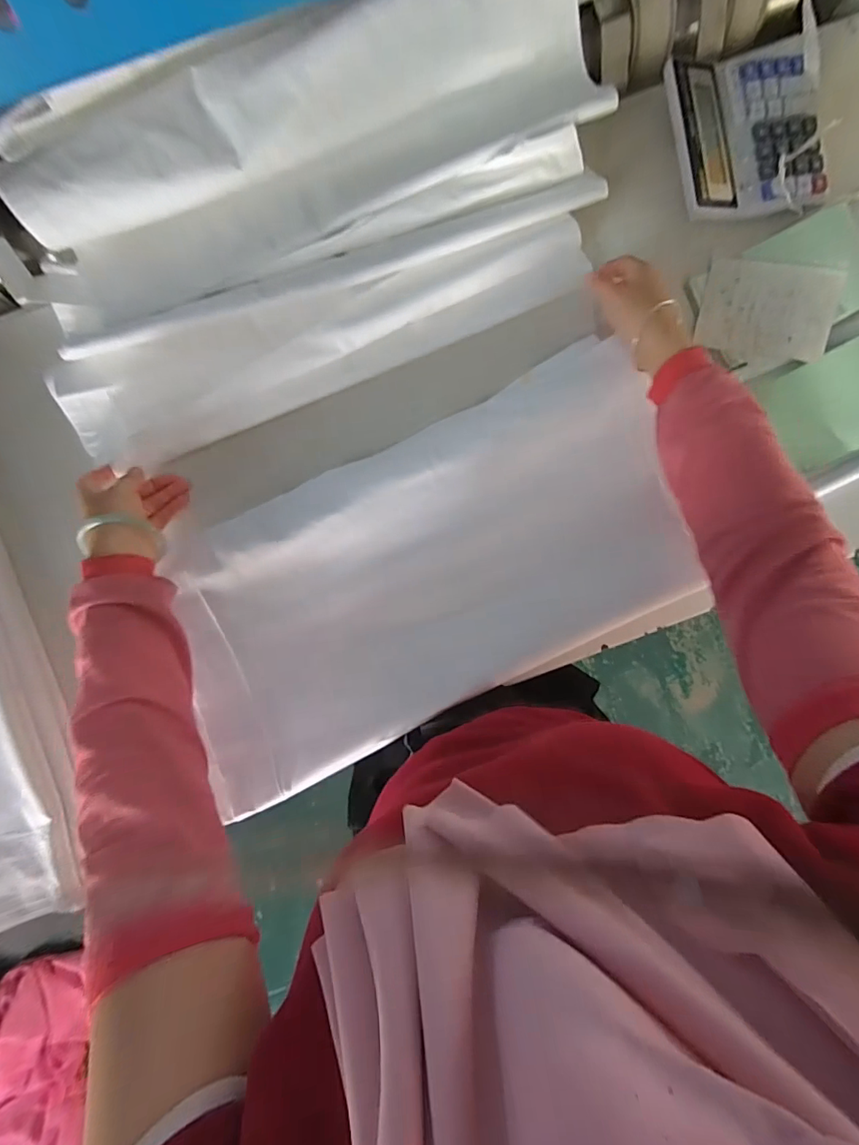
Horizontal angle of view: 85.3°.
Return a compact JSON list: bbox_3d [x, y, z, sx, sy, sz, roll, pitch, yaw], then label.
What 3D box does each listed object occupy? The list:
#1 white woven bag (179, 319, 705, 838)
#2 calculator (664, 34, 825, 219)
[{"bbox_3d":[0.014,0.003,0.483,0.542,0.076,0.285,-26,100,-9],"label":"white woven bag"},{"bbox_3d":[0.337,-0.461,0.486,0.166,0.021,0.168,-11,87,-2],"label":"calculator"}]

